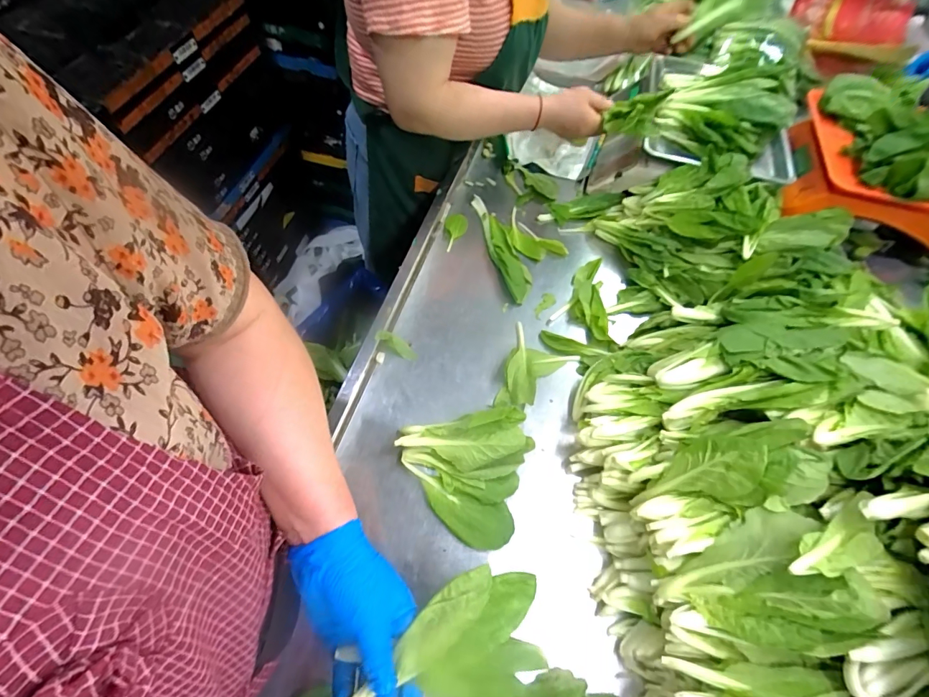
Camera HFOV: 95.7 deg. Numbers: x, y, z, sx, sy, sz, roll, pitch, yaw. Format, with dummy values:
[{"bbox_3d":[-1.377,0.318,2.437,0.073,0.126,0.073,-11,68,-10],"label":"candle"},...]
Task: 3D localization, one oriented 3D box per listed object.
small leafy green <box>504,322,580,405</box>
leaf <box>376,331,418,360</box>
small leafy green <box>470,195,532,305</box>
[{"bbox_3d":[0.093,0.025,0.610,0.097,0.020,0.118,34,64,15],"label":"small leafy green"},{"bbox_3d":[-0.097,-0.006,0.612,0.067,0.008,0.025,37,61,-15],"label":"leaf"},{"bbox_3d":[0.066,-0.181,0.739,0.048,0.021,0.235,-15,62,-11],"label":"small leafy green"}]

